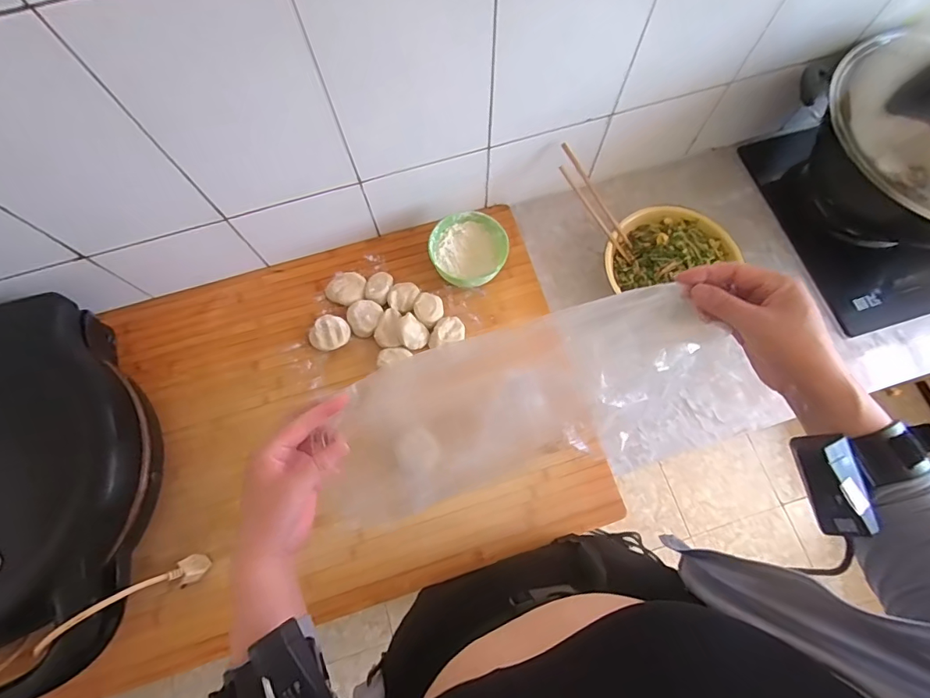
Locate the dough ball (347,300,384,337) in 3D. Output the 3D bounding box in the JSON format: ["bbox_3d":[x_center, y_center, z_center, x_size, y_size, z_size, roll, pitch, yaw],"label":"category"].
[{"bbox_3d":[-0.166,-0.052,0.732,0.056,0.024,0.058,0,73,0],"label":"dough ball"}]

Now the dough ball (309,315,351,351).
[{"bbox_3d":[-0.217,-0.024,0.724,0.059,0.027,0.059,0,73,0],"label":"dough ball"}]

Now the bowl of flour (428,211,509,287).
[{"bbox_3d":[0.005,-0.158,0.742,0.123,0.052,0.119,0,73,0],"label":"bowl of flour"}]

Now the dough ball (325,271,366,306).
[{"bbox_3d":[-0.199,-0.100,0.756,0.065,0.028,0.059,2,73,1],"label":"dough ball"}]

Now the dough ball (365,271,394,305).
[{"bbox_3d":[-0.143,-0.101,0.753,0.040,0.032,0.056,18,74,6],"label":"dough ball"}]

